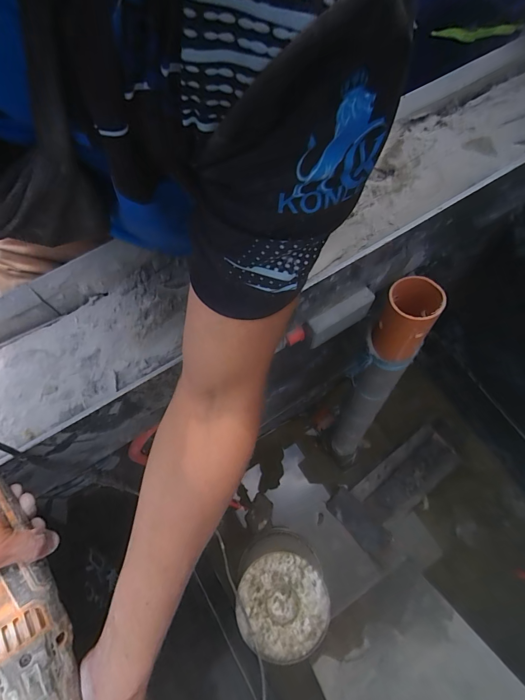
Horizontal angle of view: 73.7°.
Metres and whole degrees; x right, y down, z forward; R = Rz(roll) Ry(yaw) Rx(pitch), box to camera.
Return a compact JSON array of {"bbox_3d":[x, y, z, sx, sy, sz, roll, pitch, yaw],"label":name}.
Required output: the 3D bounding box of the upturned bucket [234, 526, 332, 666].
[{"bbox_3d":[0.061,0.768,1.150,0.271,0.330,0.281,-1,69,2],"label":"upturned bucket"}]

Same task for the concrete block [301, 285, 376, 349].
[{"bbox_3d":[0.122,-0.048,0.566,0.122,0.072,0.027,-30,70,-9],"label":"concrete block"}]

